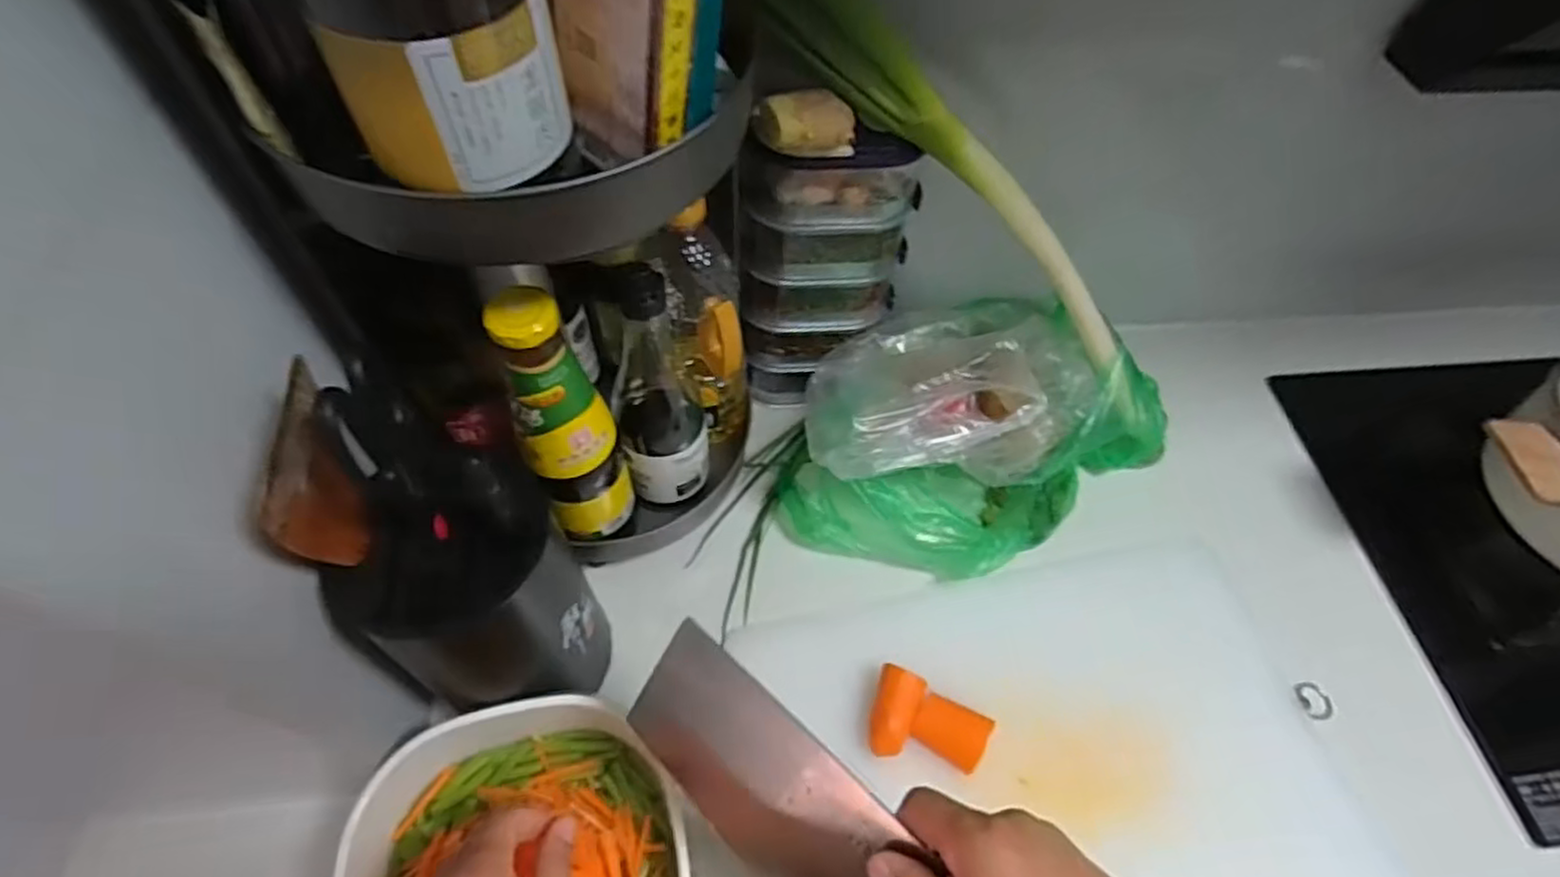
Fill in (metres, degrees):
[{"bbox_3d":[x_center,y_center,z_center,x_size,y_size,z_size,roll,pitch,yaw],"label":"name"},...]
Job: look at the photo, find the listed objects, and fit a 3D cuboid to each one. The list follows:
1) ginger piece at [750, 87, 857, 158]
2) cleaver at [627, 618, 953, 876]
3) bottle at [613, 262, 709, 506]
[{"bbox_3d":[0.016,-0.207,0.497,0.067,0.041,0.033,5,56,1],"label":"ginger piece"},{"bbox_3d":[0.046,0.222,0.371,0.306,0.104,0.023,34,24,22],"label":"cleaver"},{"bbox_3d":[-0.089,-0.034,0.540,0.063,0.219,0.061,-10,57,-9],"label":"bottle"}]

